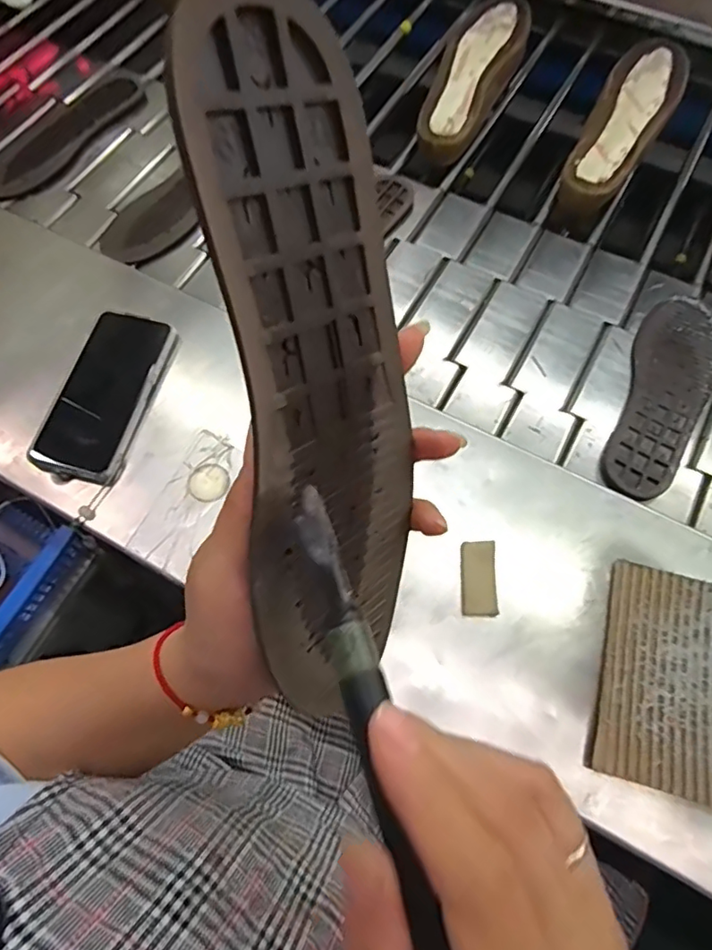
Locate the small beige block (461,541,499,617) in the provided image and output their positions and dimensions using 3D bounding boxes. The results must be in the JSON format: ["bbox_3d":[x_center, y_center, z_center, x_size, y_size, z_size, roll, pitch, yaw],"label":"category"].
[{"bbox_3d":[0.099,0.082,0.449,0.026,0.005,0.058,2,66,2],"label":"small beige block"}]

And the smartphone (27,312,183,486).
[{"bbox_3d":[-0.229,-0.073,0.519,0.086,0.018,0.165,15,67,8],"label":"smartphone"}]

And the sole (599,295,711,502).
[{"bbox_3d":[0.314,-0.084,0.566,0.081,0.011,0.253,23,69,11],"label":"sole"}]

